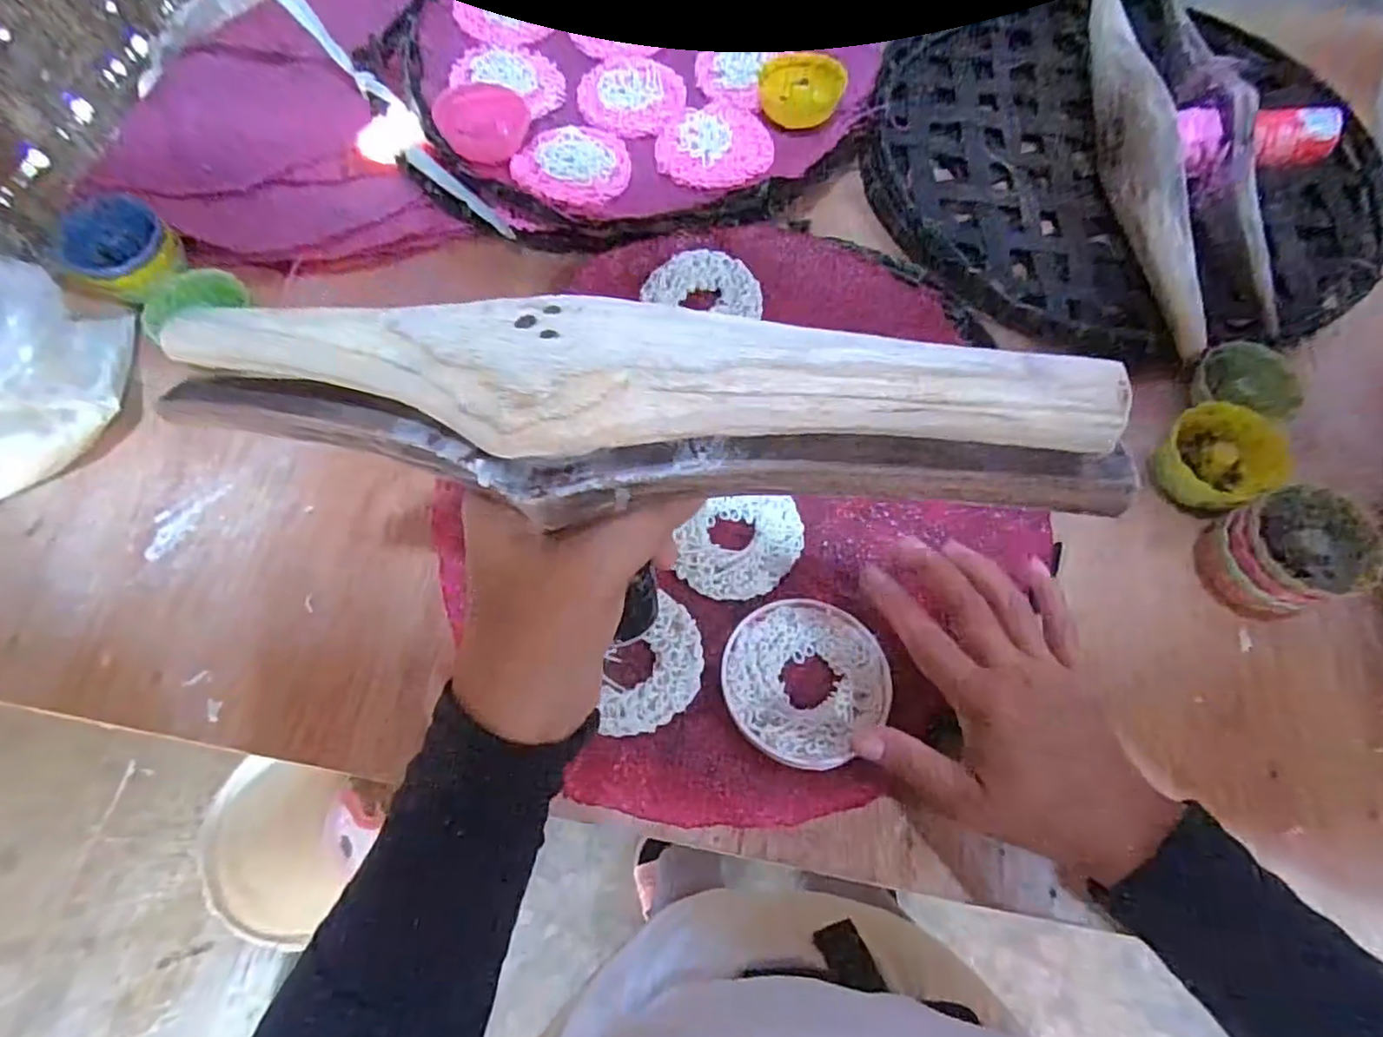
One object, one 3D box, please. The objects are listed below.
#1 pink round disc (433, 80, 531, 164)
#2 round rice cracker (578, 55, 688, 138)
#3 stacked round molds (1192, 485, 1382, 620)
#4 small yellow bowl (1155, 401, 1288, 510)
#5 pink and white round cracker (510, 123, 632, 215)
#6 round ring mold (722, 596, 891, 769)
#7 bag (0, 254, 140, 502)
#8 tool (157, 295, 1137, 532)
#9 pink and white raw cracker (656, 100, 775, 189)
[{"bbox_3d":[-0.146,-0.275,0.454,0.061,0.015,0.054,31,72,11],"label":"pink round disc"},{"bbox_3d":[-0.044,-0.312,0.488,0.076,0.005,0.085,-3,69,-1],"label":"round rice cracker"},{"bbox_3d":[0.322,0.020,0.365,0.066,0.056,0.060,0,69,0],"label":"stacked round molds"},{"bbox_3d":[0.303,-0.034,0.388,0.058,0.039,0.059,0,69,0],"label":"small yellow bowl"},{"bbox_3d":[-0.081,-0.244,0.454,0.075,0.009,0.076,0,69,0],"label":"pink and white round cracker"},{"bbox_3d":[0.061,0.085,0.351,0.085,0.011,0.085,0,69,0],"label":"round ring mold"},{"bbox_3d":[-0.421,-0.089,0.399,0.112,0.078,0.135,27,72,10],"label":"bag"},{"bbox_3d":[-0.035,-0.032,0.189,0.282,0.038,0.054,6,69,13],"label":"tool"},{"bbox_3d":[0.016,-0.261,0.460,0.077,0.007,0.081,-6,69,-2],"label":"pink and white raw cracker"}]

